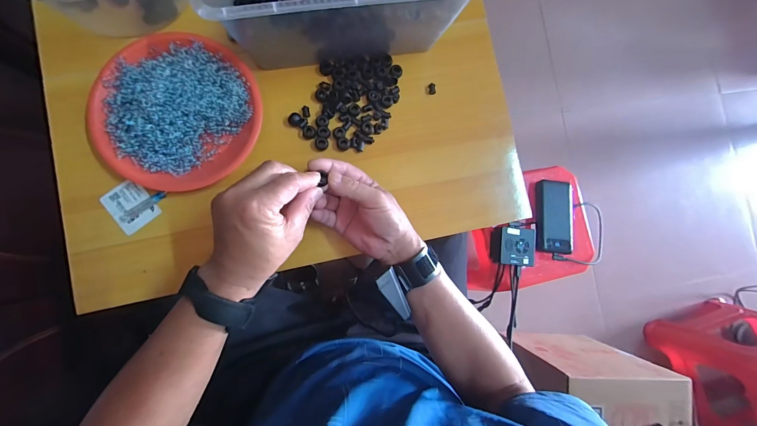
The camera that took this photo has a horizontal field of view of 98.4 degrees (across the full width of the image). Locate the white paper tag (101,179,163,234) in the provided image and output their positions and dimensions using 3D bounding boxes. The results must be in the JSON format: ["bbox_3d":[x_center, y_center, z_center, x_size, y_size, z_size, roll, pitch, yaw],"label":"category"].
[{"bbox_3d":[-0.318,-0.009,0.421,0.049,0.005,0.061,-40,89,-13],"label":"white paper tag"}]

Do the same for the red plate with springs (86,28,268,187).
[{"bbox_3d":[-0.250,-0.129,0.404,0.195,0.054,0.187,1,85,-7],"label":"red plate with springs"}]

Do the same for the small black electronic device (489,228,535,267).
[{"bbox_3d":[0.283,0.071,0.694,0.080,0.048,0.078,6,85,-6],"label":"small black electronic device"}]

